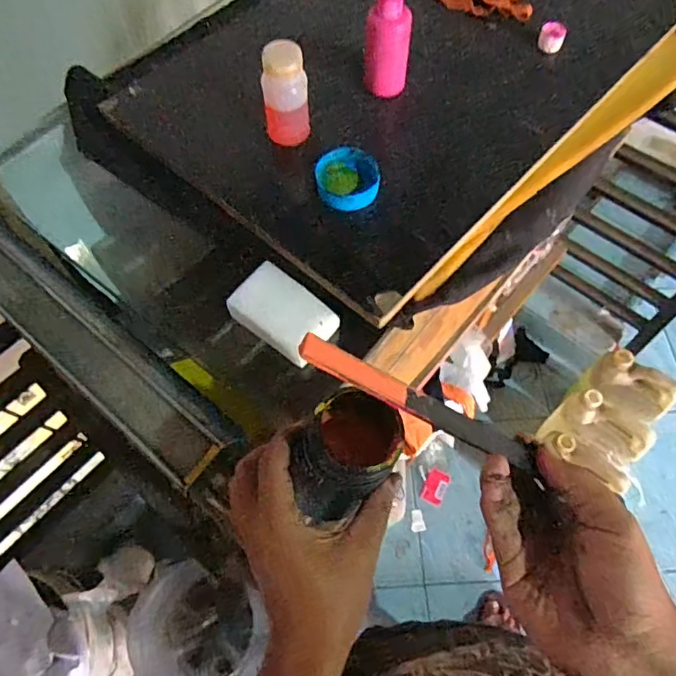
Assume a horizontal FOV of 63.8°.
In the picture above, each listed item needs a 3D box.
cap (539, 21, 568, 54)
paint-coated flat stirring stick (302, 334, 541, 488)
[{"bbox_3d":[0.246,-0.346,0.624,0.028,0.025,0.021,18,63,11],"label":"cap"},{"bbox_3d":[0.048,0.037,0.290,0.151,0.013,0.020,28,62,-16],"label":"paint-coated flat stirring stick"}]

